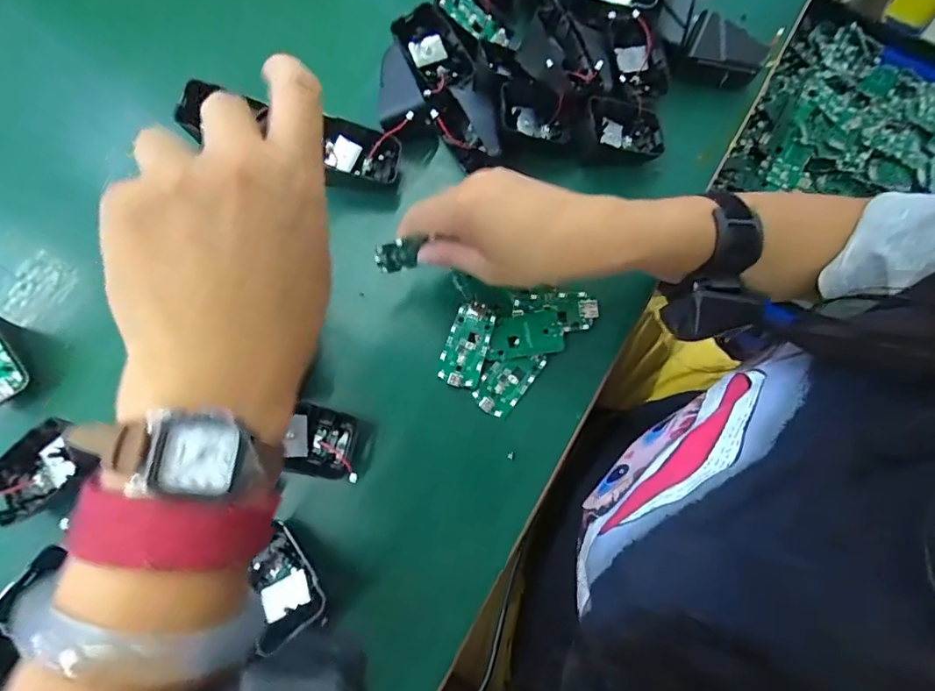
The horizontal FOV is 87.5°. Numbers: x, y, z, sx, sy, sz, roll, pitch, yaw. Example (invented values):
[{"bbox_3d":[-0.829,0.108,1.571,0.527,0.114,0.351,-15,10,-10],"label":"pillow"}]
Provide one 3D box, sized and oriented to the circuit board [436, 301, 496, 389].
[{"bbox_3d":[0.000,-0.001,0.360,0.031,0.008,0.063,16,73,4],"label":"circuit board"}]

